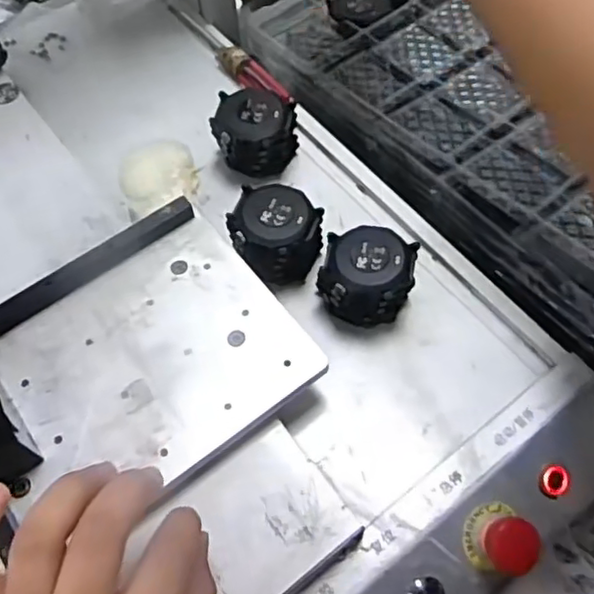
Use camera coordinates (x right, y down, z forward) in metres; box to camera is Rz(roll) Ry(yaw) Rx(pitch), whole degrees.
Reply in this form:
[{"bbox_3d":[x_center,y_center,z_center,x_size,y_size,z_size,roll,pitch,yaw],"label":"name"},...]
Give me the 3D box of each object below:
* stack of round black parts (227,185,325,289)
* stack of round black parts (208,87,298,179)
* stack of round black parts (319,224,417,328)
[{"bbox_3d":[-0.014,-0.039,0.403,0.052,0.045,0.048,32,67,17],"label":"stack of round black parts"},{"bbox_3d":[-0.029,-0.114,0.444,0.058,0.044,0.049,3,62,2],"label":"stack of round black parts"},{"bbox_3d":[0.043,-0.012,0.388,0.056,0.043,0.046,3,62,2],"label":"stack of round black parts"}]

